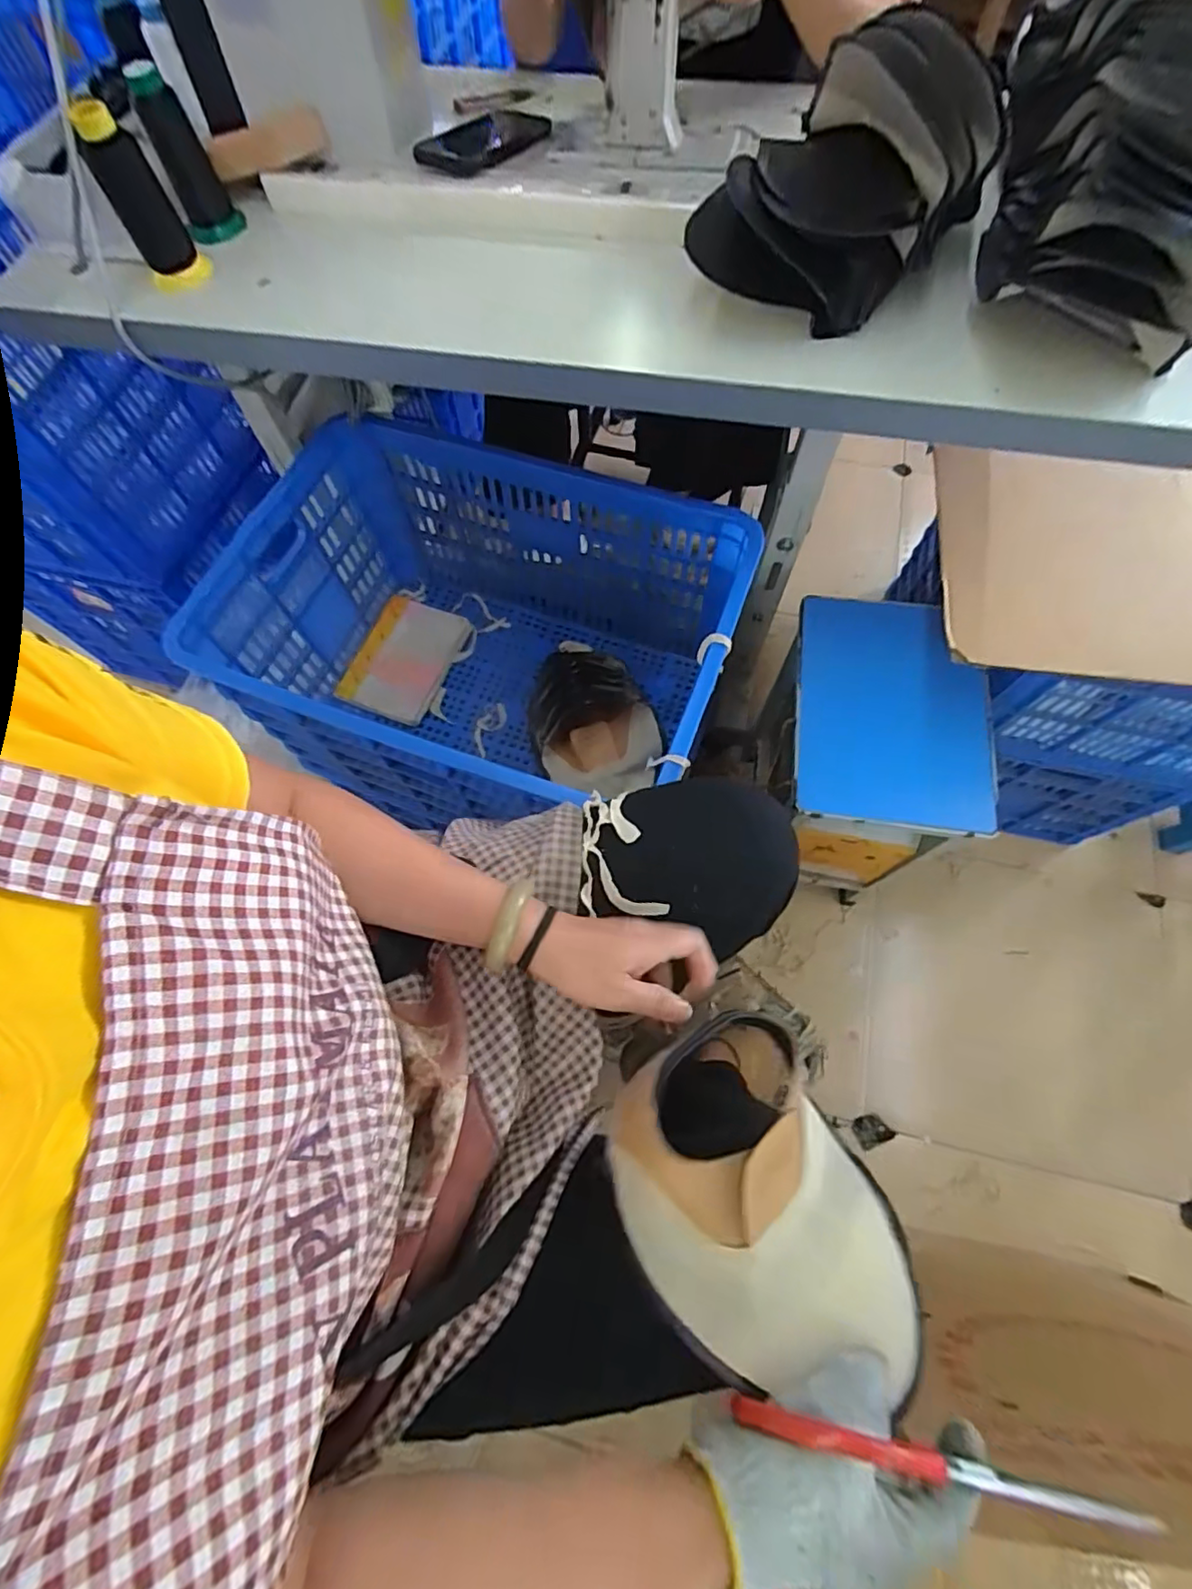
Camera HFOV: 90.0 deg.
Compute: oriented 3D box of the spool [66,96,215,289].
[{"bbox_3d":[-0.451,-0.589,0.588,0.057,0.128,0.051,-30,70,-9],"label":"spool"}]

